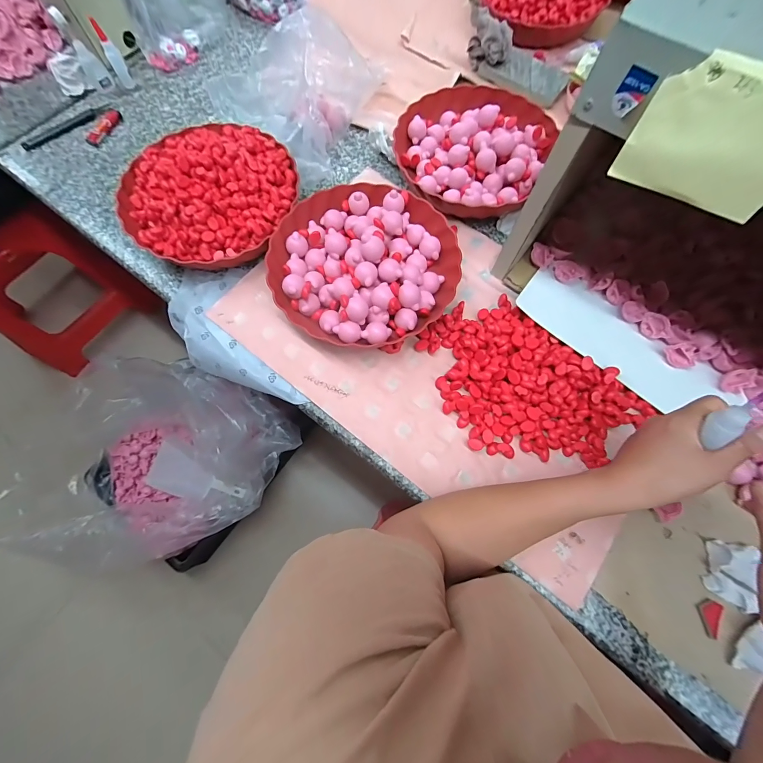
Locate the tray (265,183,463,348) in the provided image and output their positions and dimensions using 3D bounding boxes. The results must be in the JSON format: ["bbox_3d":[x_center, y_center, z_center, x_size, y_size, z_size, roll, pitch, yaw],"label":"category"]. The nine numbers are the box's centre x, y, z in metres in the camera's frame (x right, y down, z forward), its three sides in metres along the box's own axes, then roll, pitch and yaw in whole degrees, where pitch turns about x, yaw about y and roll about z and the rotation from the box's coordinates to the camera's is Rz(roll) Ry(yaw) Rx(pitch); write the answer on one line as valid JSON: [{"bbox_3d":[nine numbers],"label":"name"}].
[{"bbox_3d":[-0.021,-0.157,0.446,0.237,0.050,0.223,19,73,6],"label":"tray"}]

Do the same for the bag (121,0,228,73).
[{"bbox_3d":[-0.366,-0.673,0.601,0.117,0.097,0.196,14,72,4],"label":"bag"}]

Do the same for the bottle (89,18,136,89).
[{"bbox_3d":[-0.451,-0.548,0.565,0.026,0.075,0.020,-33,75,-11],"label":"bottle"}]

